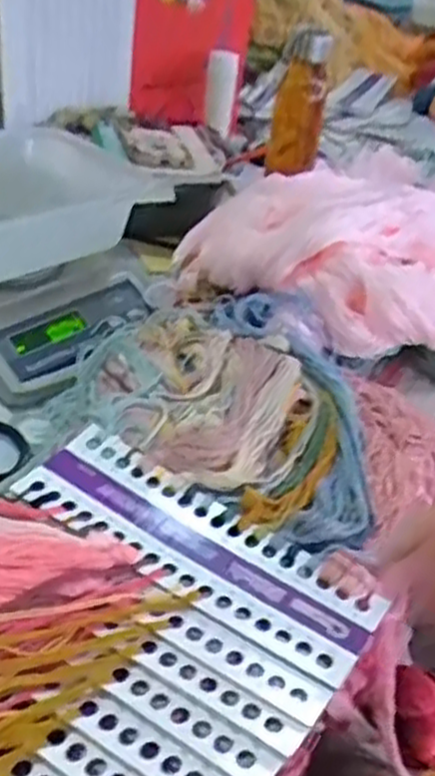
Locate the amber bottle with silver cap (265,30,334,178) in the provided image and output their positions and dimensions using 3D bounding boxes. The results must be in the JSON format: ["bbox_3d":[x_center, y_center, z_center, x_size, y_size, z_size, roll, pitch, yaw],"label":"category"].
[{"bbox_3d":[0.101,-0.349,1.012,0.061,0.188,0.085,5,38,-1],"label":"amber bottle with silver cap"}]

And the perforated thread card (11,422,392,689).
[{"bbox_3d":[-0.015,0.098,0.507,0.240,0.010,0.080,28,38,22],"label":"perforated thread card"}]

